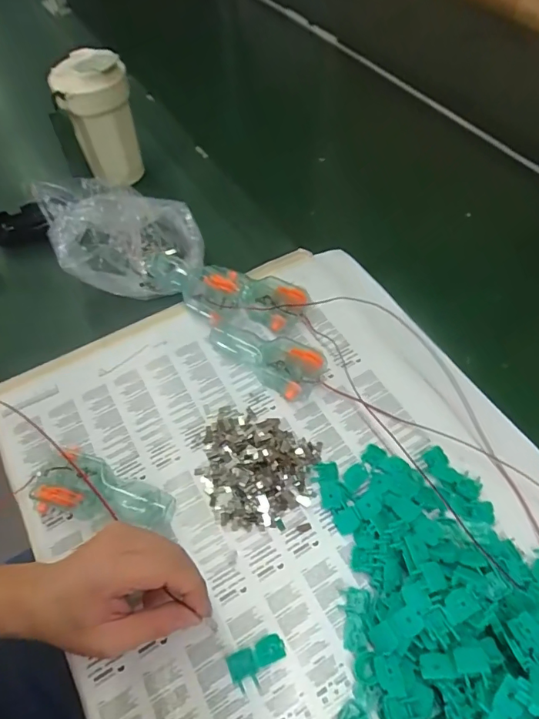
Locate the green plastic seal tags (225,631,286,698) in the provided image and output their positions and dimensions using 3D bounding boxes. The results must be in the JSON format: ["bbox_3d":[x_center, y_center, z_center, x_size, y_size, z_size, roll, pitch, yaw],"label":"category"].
[{"bbox_3d":[-0.008,0.227,0.349,0.042,0.006,0.028,-19,57,-13],"label":"green plastic seal tags"}]

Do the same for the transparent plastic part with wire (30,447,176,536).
[{"bbox_3d":[-0.145,0.117,0.409,0.124,0.033,0.050,14,56,9],"label":"transparent plastic part with wire"}]

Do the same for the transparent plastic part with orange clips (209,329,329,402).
[{"bbox_3d":[-0.002,-0.007,0.489,0.122,0.028,0.056,32,61,20],"label":"transparent plastic part with orange clips"}]

